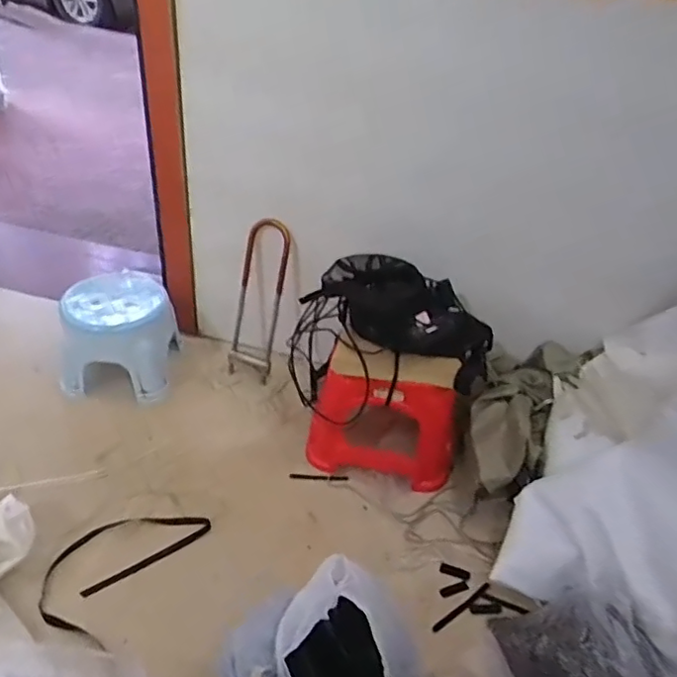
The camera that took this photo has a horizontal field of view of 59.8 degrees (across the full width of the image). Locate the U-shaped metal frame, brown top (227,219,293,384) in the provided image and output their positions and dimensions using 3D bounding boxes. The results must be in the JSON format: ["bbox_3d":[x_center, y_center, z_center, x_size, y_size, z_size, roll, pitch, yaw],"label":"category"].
[{"bbox_3d":[-0.193,-0.098,1.452,0.139,0.402,0.087,13,18,14],"label":"U-shaped metal frame, brown top"}]

